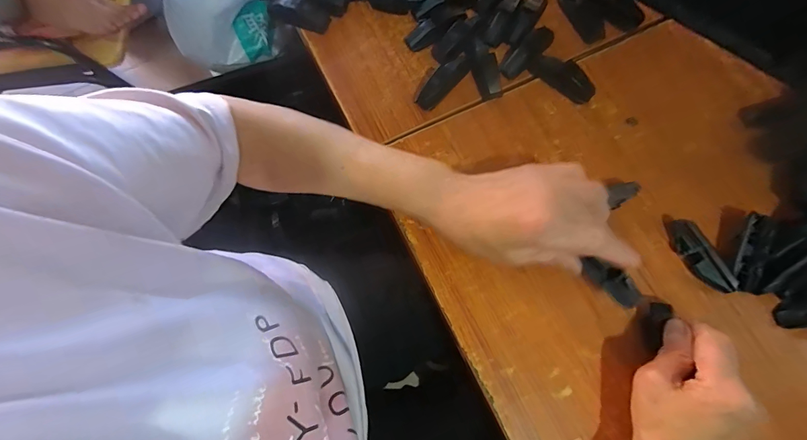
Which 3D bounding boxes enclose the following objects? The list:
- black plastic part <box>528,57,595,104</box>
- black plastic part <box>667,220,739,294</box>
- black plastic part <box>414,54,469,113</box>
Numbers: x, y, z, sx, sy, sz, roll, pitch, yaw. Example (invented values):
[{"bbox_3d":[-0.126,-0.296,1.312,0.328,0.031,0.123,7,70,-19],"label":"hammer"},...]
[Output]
[{"bbox_3d":[0.168,-0.149,0.393,0.069,0.019,0.021,38,78,10],"label":"black plastic part"},{"bbox_3d":[0.265,0.033,0.339,0.017,0.022,0.070,-22,75,-5],"label":"black plastic part"},{"bbox_3d":[0.043,-0.143,0.389,0.021,0.022,0.069,41,79,11],"label":"black plastic part"}]

